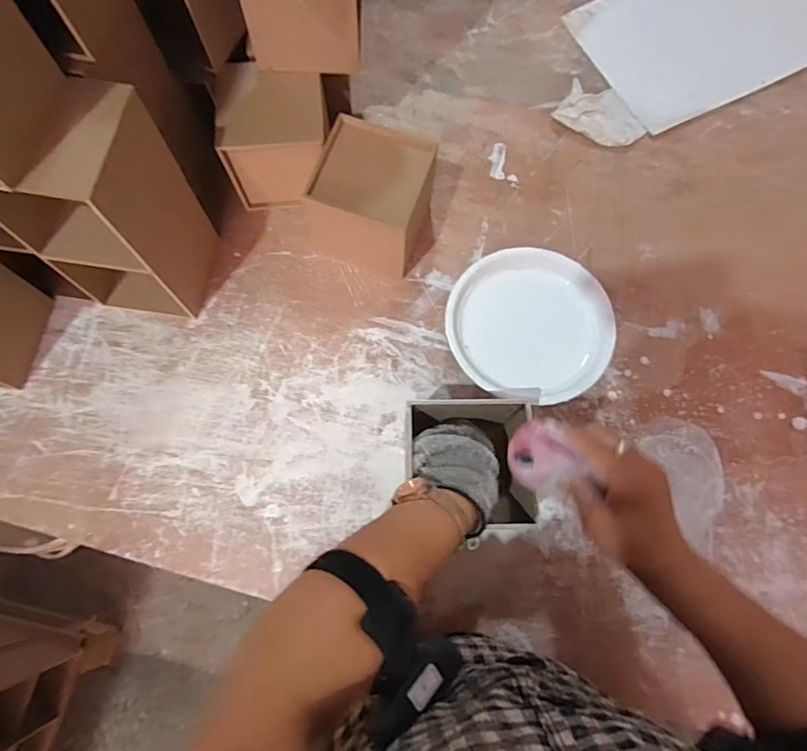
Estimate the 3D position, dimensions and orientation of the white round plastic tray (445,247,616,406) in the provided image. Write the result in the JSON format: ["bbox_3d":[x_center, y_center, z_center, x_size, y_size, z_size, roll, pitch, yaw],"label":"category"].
[{"bbox_3d":[0.133,-0.052,0.529,0.167,0.026,0.165,-6,77,1],"label":"white round plastic tray"}]

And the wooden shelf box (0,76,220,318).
[{"bbox_3d":[-0.309,-0.158,0.485,0.175,0.220,0.110,9,74,3],"label":"wooden shelf box"}]

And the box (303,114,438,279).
[{"bbox_3d":[-0.032,-0.191,0.560,0.112,0.105,0.122,18,75,5],"label":"box"}]

